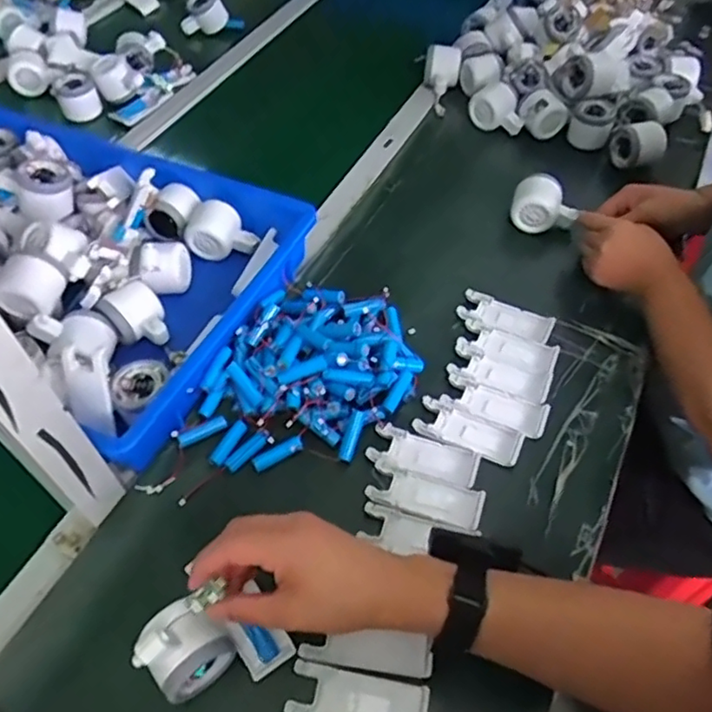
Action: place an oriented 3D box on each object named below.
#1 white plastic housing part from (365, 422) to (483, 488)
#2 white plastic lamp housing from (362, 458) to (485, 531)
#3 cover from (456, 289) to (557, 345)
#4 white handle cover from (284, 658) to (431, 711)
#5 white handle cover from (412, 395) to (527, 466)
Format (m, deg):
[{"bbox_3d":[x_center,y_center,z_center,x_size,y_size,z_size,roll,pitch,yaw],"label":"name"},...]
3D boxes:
[{"bbox_3d":[0.067,0.097,0.603,0.104,0.006,0.039,16,55,12],"label":"white plastic housing part"},{"bbox_3d":[0.066,0.129,0.576,0.104,0.006,0.043,17,55,13],"label":"white plastic lamp housing"},{"bbox_3d":[0.173,-0.046,0.709,0.106,0.011,0.040,21,56,15],"label":"cover"},{"bbox_3d":[0.002,0.262,0.465,0.104,0.006,0.039,9,53,7],"label":"white handle cover"},{"bbox_3d":[0.114,0.075,0.619,0.106,0.010,0.042,19,55,15],"label":"white handle cover"}]

